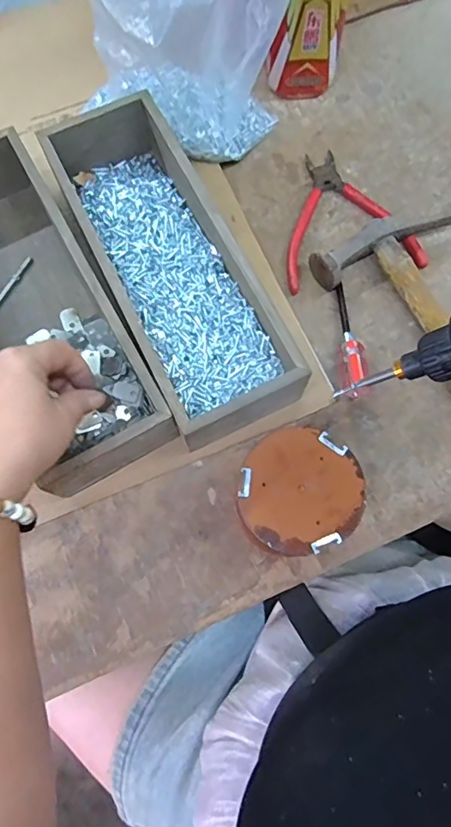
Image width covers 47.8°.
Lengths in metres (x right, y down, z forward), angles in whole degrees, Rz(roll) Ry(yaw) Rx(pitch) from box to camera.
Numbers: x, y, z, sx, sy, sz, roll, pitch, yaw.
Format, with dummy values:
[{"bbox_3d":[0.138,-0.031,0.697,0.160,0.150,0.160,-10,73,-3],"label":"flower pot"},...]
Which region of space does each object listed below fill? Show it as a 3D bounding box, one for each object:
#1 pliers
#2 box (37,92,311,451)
[{"bbox_3d":[0.106,-0.185,0.467,0.125,0.018,0.135,-11,76,-3],"label":"pliers"},{"bbox_3d":[-0.047,-0.119,0.417,0.099,0.075,0.292,-26,77,-7],"label":"box"}]

